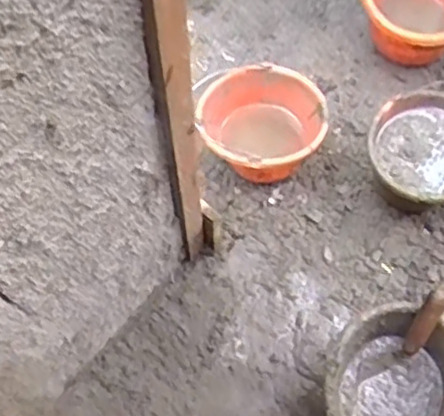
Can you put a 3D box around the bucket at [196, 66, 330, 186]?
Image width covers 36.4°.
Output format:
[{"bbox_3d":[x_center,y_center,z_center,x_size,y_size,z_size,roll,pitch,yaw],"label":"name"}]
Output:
[{"bbox_3d":[0.083,-0.160,1.381,0.249,0.191,0.211,-25,72,-9],"label":"bucket"}]

